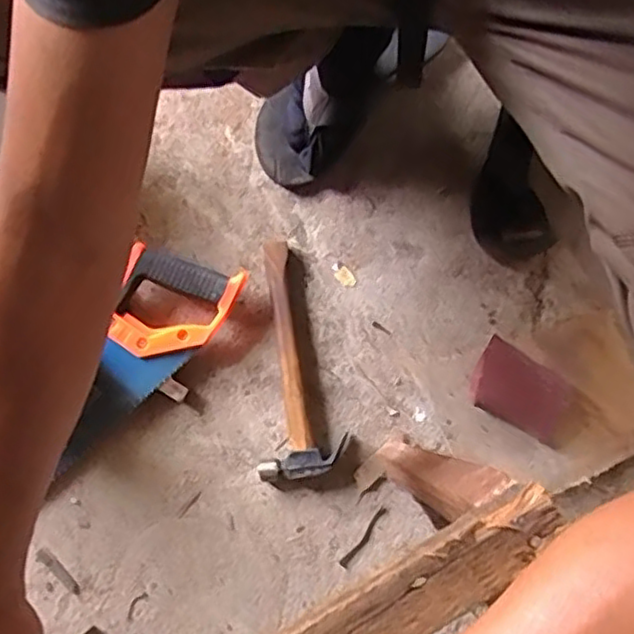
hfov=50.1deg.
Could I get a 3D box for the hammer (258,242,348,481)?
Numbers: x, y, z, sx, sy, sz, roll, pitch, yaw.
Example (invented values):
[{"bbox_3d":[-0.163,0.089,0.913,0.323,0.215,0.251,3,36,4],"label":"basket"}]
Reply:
[{"bbox_3d":[-0.015,0.041,0.709,0.085,0.025,0.247,0,78,1],"label":"hammer"}]

